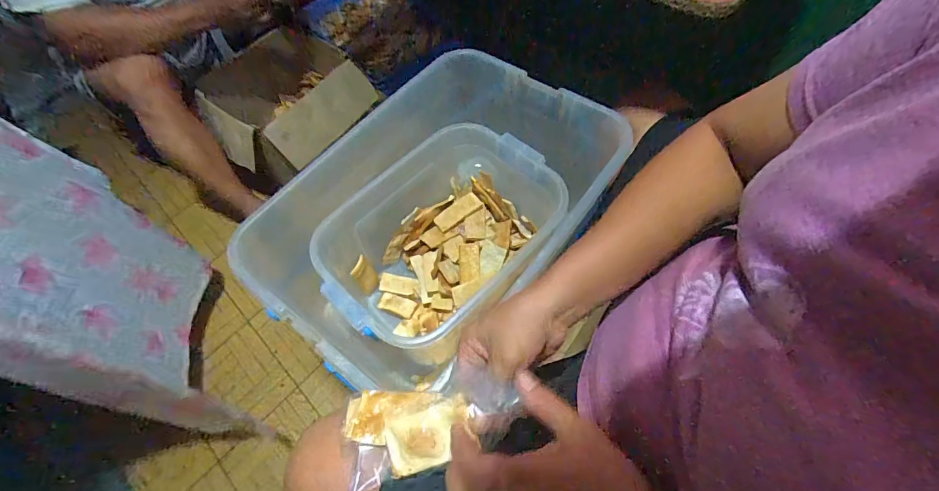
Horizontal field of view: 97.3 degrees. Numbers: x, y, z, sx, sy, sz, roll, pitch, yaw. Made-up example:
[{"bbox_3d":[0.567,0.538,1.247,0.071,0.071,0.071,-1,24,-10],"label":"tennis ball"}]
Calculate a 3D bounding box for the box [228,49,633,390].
[{"bbox_3d":[-0.036,-0.028,0.631,0.314,0.239,0.484,36,69,21],"label":"box"}]

